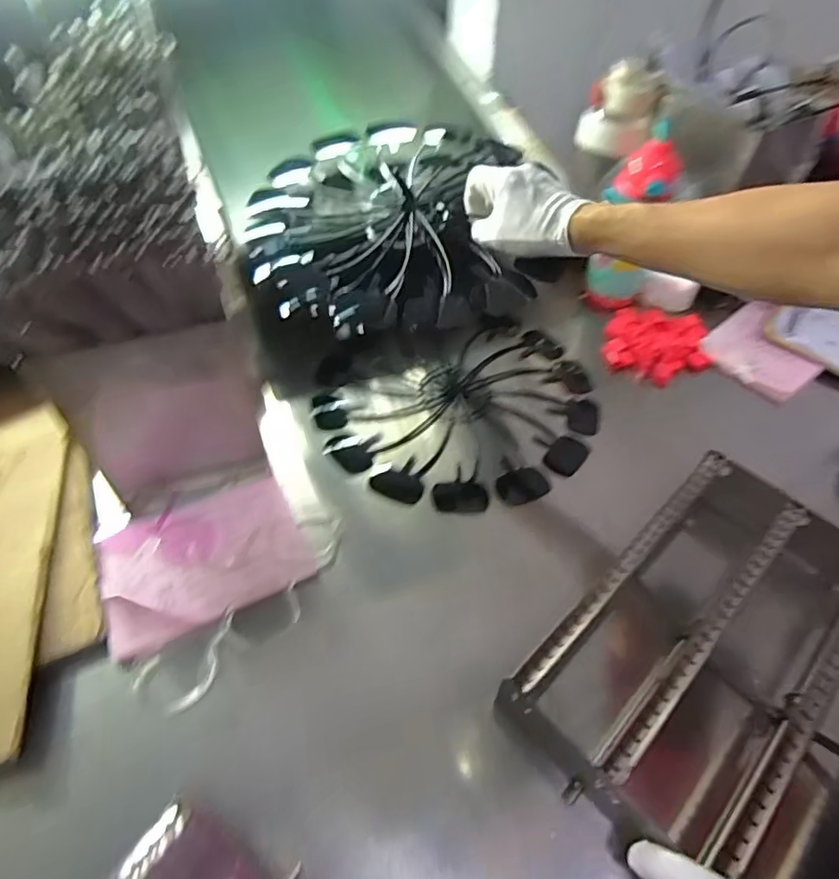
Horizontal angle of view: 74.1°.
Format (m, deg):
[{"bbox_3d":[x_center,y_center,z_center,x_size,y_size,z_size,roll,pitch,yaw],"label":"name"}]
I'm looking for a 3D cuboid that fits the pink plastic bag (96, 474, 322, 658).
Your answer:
[{"bbox_3d":[-0.199,0.105,0.512,0.171,0.018,0.126,-22,55,-19],"label":"pink plastic bag"}]

